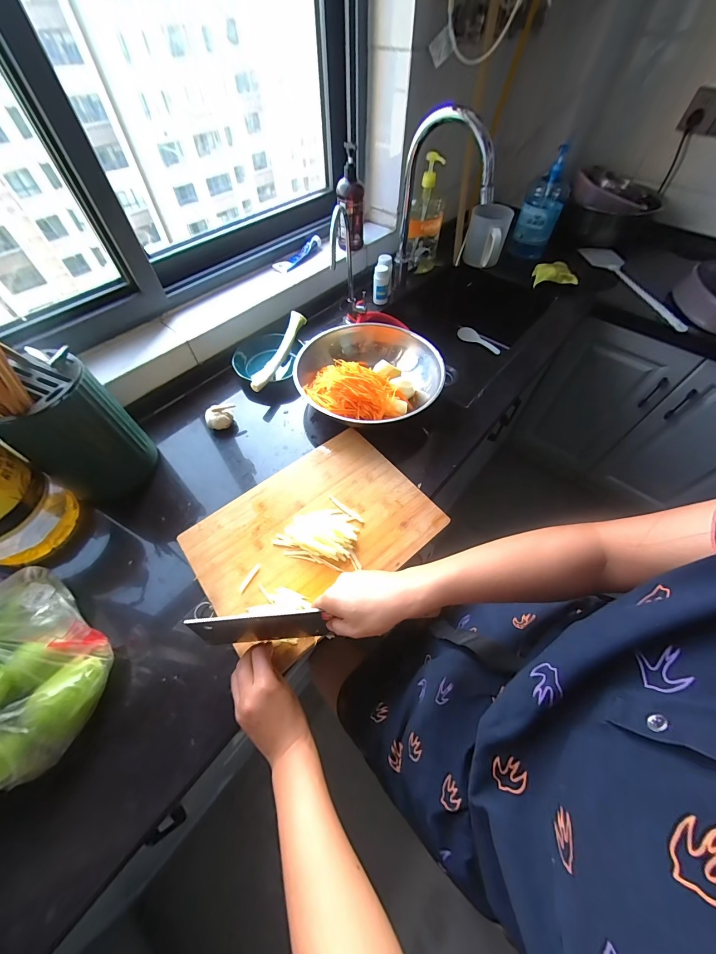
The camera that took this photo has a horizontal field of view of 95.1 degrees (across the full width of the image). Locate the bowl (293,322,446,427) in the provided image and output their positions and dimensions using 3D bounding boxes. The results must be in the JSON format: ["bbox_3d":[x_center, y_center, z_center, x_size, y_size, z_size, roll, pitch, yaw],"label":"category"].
[{"bbox_3d":[0.023,-0.214,0.705,0.299,0.099,0.291,0,57,0],"label":"bowl"}]

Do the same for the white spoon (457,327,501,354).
[{"bbox_3d":[0.440,-0.493,1.183,0.170,0.015,0.052,37,64,21],"label":"white spoon"}]

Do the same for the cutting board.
[{"bbox_3d":[-0.069,0.081,0.541,0.364,0.026,0.269,-36,64,-21],"label":"cutting board"}]

